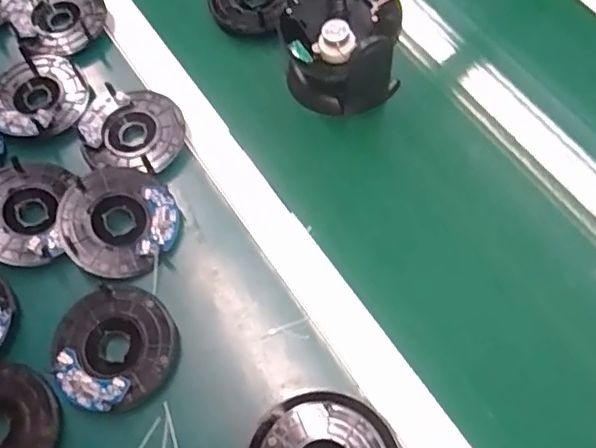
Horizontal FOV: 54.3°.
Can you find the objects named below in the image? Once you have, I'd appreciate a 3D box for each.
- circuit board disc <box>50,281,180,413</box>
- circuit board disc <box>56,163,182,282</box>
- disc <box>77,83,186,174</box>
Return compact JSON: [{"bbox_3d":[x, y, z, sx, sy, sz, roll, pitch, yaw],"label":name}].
[{"bbox_3d":[-0.154,0.101,0.485,0.098,0.019,0.099,-2,67,4],"label":"circuit board disc"},{"bbox_3d":[-0.164,-0.003,0.529,0.100,0.016,0.102,2,71,-5],"label":"circuit board disc"},{"bbox_3d":[-0.162,-0.093,0.573,0.100,0.022,0.090,4,67,6],"label":"disc"}]

